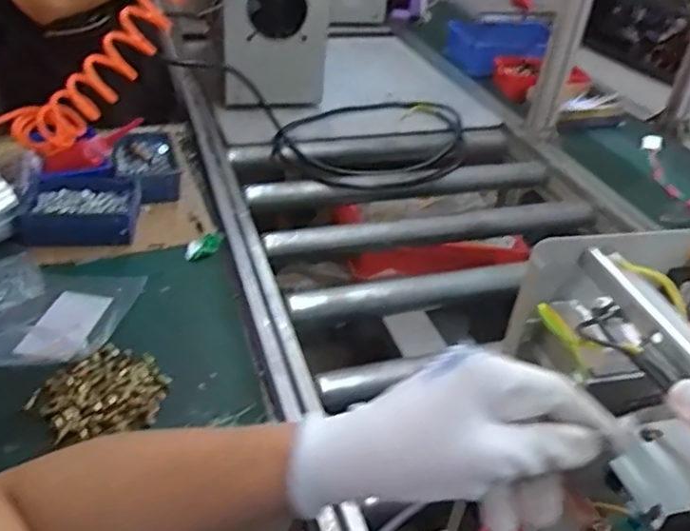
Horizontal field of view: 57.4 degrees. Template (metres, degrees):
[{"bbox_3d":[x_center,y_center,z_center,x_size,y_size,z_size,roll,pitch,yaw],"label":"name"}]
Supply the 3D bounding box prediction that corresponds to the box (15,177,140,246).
[{"bbox_3d":[-0.349,-0.073,0.840,0.145,0.048,0.092,0,36,-8],"label":"box"}]

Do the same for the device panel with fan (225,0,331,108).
[{"bbox_3d":[-0.133,-0.445,1.220,0.212,0.310,0.036,-9,38,-19],"label":"device panel with fan"}]

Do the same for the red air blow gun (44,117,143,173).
[{"bbox_3d":[-0.343,-0.162,0.877,0.142,0.036,0.031,-27,41,-1],"label":"red air blow gun"}]

